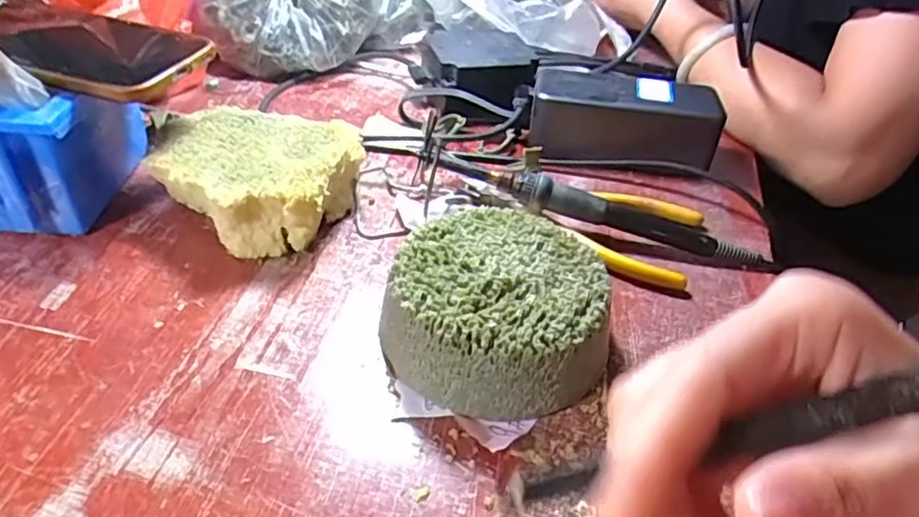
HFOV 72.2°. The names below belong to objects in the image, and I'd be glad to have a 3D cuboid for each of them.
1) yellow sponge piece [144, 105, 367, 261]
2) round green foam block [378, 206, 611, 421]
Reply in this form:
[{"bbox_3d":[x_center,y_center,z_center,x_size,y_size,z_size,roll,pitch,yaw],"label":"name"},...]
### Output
[{"bbox_3d":[-0.120,-0.046,0.377,0.115,0.043,0.104,6,39,2],"label":"yellow sponge piece"},{"bbox_3d":[0.018,0.022,0.304,0.102,0.045,0.103,2,39,-2],"label":"round green foam block"}]

